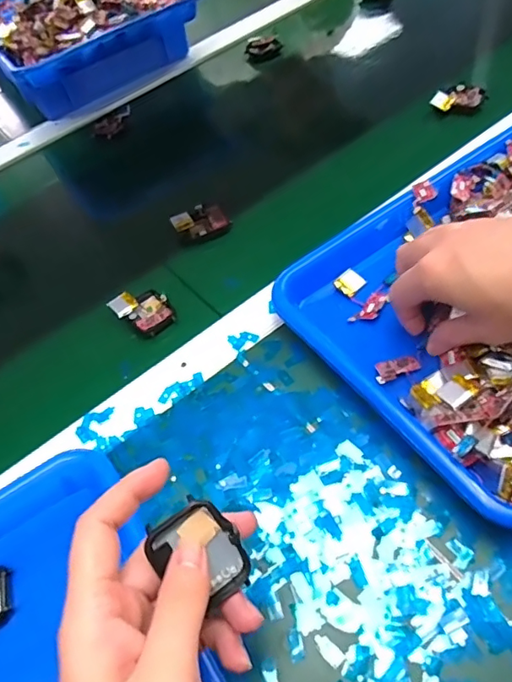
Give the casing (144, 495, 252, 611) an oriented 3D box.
[{"bbox_3d":[-0.025,0.099,0.244,0.036,0.006,0.047,-33,86,-10],"label":"casing"}]

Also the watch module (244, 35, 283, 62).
[{"bbox_3d":[0.011,-0.403,0.718,0.047,0.022,0.031,-2,55,9],"label":"watch module"}]

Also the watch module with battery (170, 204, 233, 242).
[{"bbox_3d":[-0.054,-0.116,0.515,0.052,0.017,0.033,-24,54,-7],"label":"watch module with battery"}]

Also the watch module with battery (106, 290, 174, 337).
[{"bbox_3d":[-0.097,-0.027,0.457,0.052,0.013,0.039,29,65,27],"label":"watch module with battery"}]

